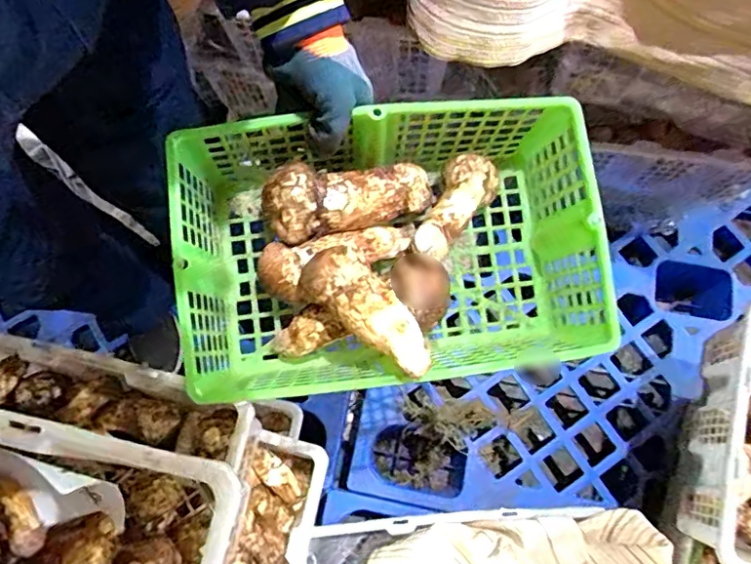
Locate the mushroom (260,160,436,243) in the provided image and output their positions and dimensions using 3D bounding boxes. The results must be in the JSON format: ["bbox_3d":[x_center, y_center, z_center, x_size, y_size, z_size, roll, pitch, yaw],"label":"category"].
[{"bbox_3d":[-0.024,-0.079,0.476,0.145,0.049,0.052,-19,74,-8],"label":"mushroom"}]

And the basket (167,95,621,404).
[{"bbox_3d":[0.015,-0.025,0.473,0.335,0.139,0.205,-10,73,-5],"label":"basket"}]

